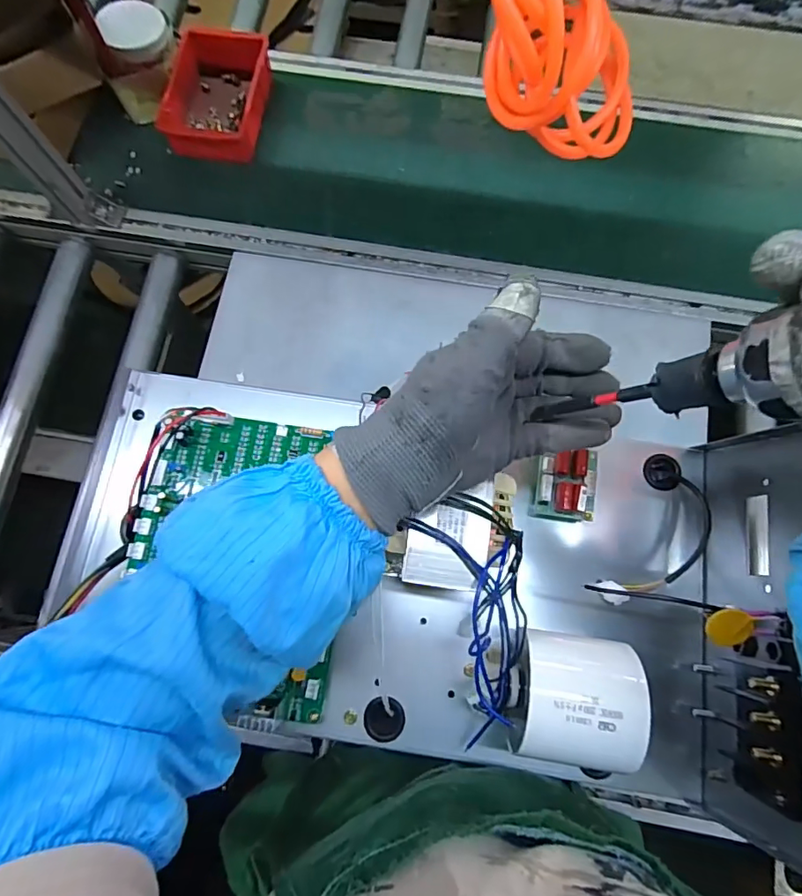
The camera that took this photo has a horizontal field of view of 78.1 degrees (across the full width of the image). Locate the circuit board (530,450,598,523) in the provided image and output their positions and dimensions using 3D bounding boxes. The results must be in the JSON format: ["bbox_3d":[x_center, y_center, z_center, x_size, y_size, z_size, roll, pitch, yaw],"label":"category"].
[{"bbox_3d":[0.126,0.028,0.376,0.045,0.019,0.055,9,77,2],"label":"circuit board"}]

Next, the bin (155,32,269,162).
[{"bbox_3d":[-0.279,-0.549,0.775,0.141,0.070,0.197,6,77,1],"label":"bin"}]

